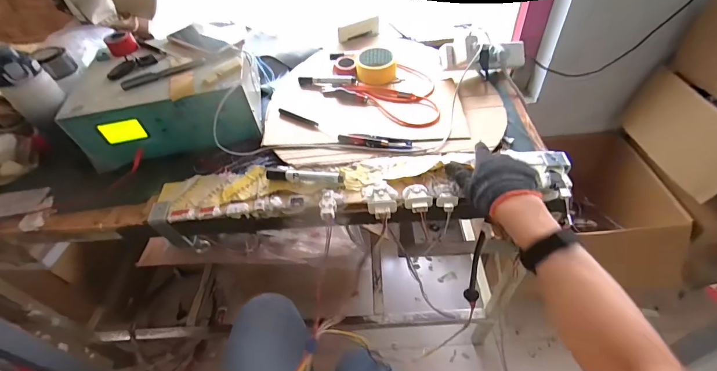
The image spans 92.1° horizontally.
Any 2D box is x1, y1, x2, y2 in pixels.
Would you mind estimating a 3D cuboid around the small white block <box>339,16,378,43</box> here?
[{"bbox_3d":[0.002,-0.385,0.856,0.105,0.039,0.013,-17,48,-9],"label":"small white block"}]

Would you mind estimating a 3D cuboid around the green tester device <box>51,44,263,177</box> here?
[{"bbox_3d":[-0.362,-0.165,0.669,0.327,0.112,0.201,-5,48,2],"label":"green tester device"}]

